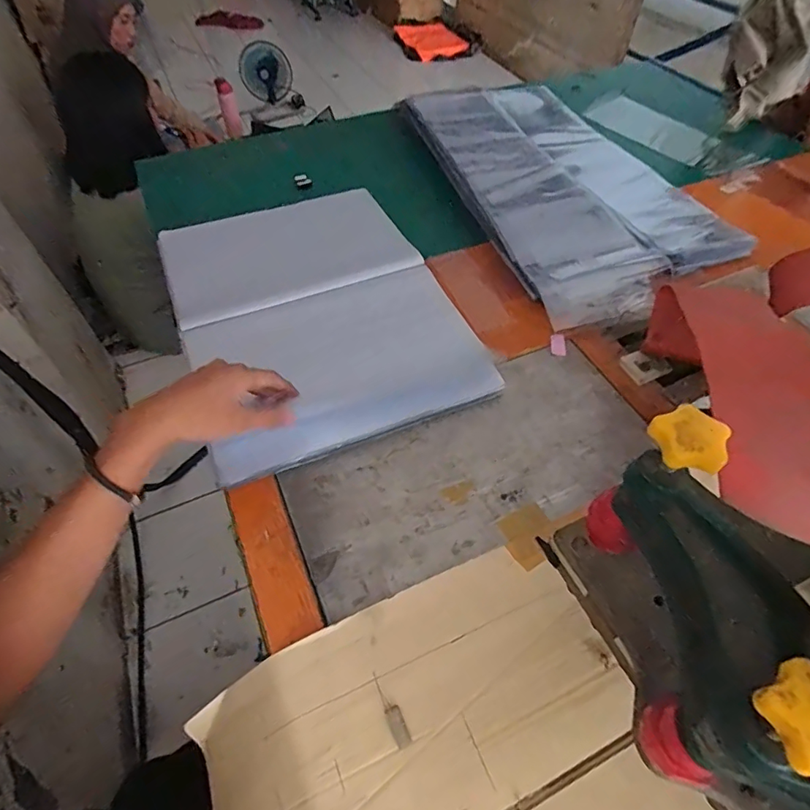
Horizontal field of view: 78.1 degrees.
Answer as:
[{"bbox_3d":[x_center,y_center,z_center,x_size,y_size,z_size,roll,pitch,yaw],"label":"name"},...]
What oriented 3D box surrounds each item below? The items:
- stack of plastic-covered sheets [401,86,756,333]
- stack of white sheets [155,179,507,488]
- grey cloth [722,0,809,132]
[{"bbox_3d":[0.254,-0.374,0.810,0.347,0.051,0.610,-15,54,-11],"label":"stack of plastic-covered sheets"},{"bbox_3d":[-0.122,-0.127,0.658,0.328,0.045,0.438,-19,55,-14],"label":"stack of white sheets"},{"bbox_3d":[0.652,-0.621,0.892,0.147,0.222,0.143,24,57,18],"label":"grey cloth"}]

